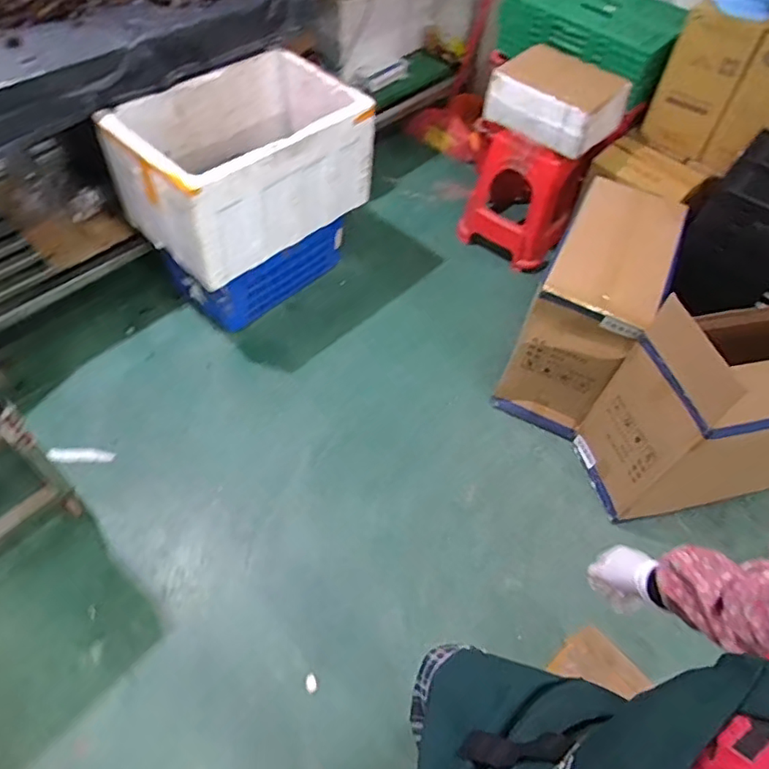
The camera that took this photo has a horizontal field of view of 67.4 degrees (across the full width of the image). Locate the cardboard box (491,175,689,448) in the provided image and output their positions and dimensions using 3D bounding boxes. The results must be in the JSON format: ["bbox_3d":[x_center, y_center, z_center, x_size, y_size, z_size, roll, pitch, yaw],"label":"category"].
[{"bbox_3d":[0.619,-0.224,1.743,0.271,0.611,0.510,27,56,15],"label":"cardboard box"}]

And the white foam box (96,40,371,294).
[{"bbox_3d":[-0.405,-0.689,1.757,0.711,0.330,0.474,-37,65,-27],"label":"white foam box"}]

